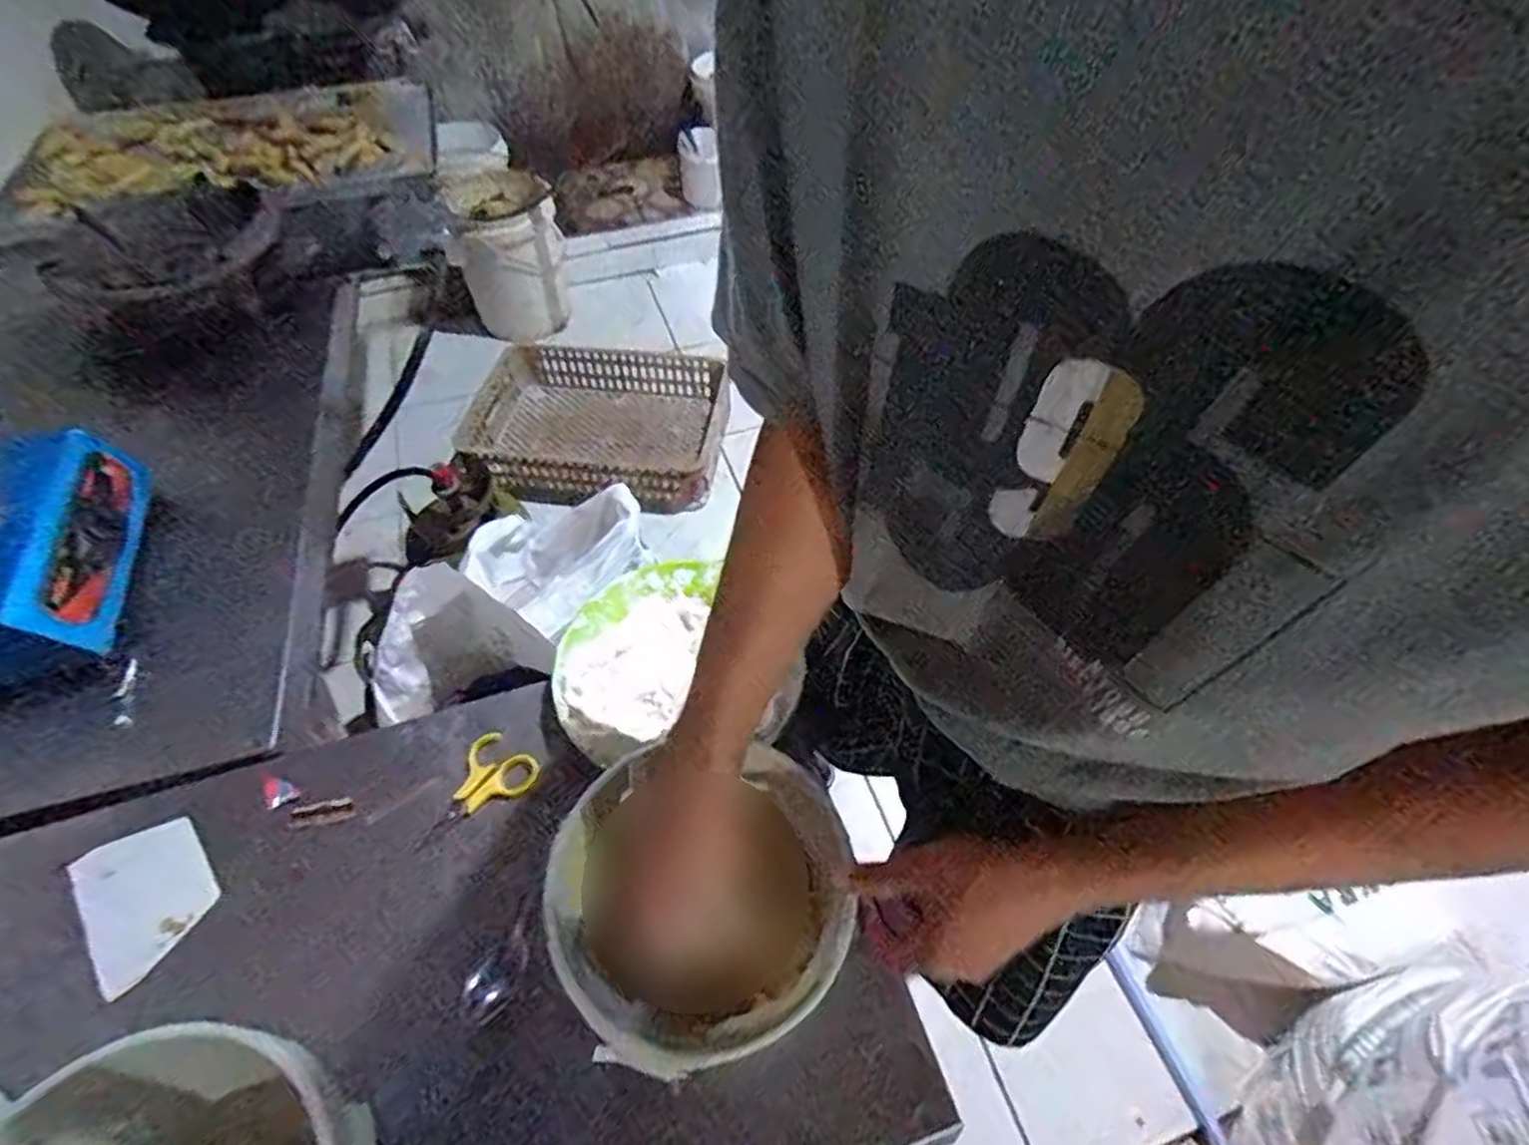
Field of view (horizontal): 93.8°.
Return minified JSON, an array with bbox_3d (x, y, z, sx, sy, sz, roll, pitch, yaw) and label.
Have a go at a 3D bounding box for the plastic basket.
[{"bbox_3d":[-0.427,-0.364,1.808,0.629,0.123,0.490,4,54,4],"label":"plastic basket"}]

